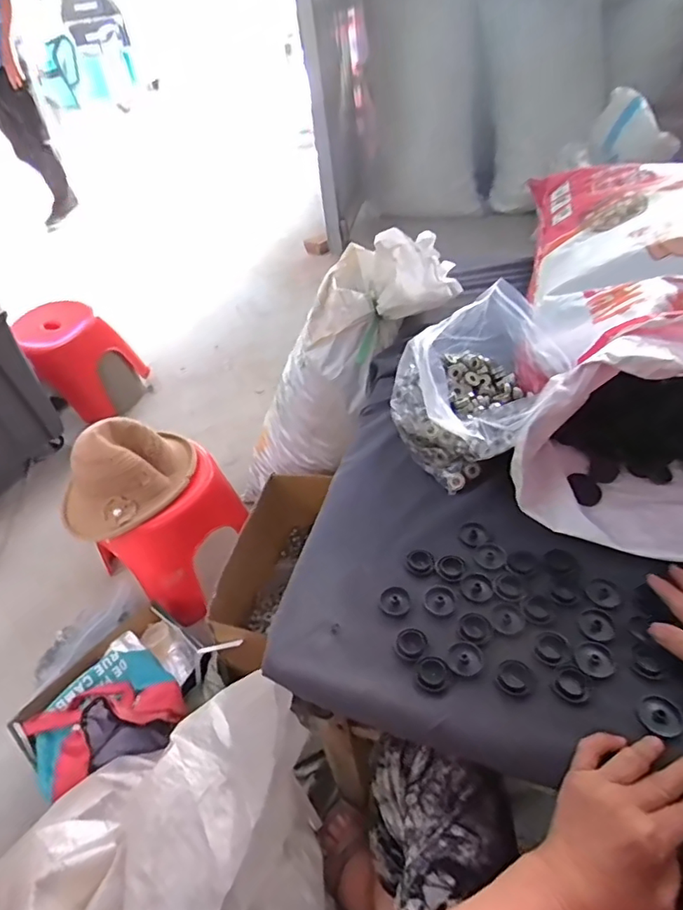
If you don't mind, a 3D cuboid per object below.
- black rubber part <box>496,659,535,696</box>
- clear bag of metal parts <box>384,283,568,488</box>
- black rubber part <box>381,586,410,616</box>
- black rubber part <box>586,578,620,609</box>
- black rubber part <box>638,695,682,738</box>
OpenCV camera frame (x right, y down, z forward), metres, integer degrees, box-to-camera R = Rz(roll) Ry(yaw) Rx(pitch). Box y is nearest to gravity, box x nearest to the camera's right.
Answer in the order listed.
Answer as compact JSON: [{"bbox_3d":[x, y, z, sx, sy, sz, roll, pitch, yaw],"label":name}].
[{"bbox_3d":[0.161,0.205,0.487,0.032,0.004,0.032,0,43,8],"label":"black rubber part"},{"bbox_3d":[0.168,-0.097,0.665,0.191,0.188,0.179,-33,48,-25],"label":"clear bag of metal parts"},{"bbox_3d":[0.057,0.153,0.554,0.031,0.004,0.033,-4,42,4],"label":"black rubber part"},{"bbox_3d":[0.268,0.143,0.541,0.031,0.008,0.030,-21,44,-14],"label":"black rubber part"},{"bbox_3d":[0.279,0.228,0.459,0.033,0.011,0.037,20,49,27],"label":"black rubber part"}]

